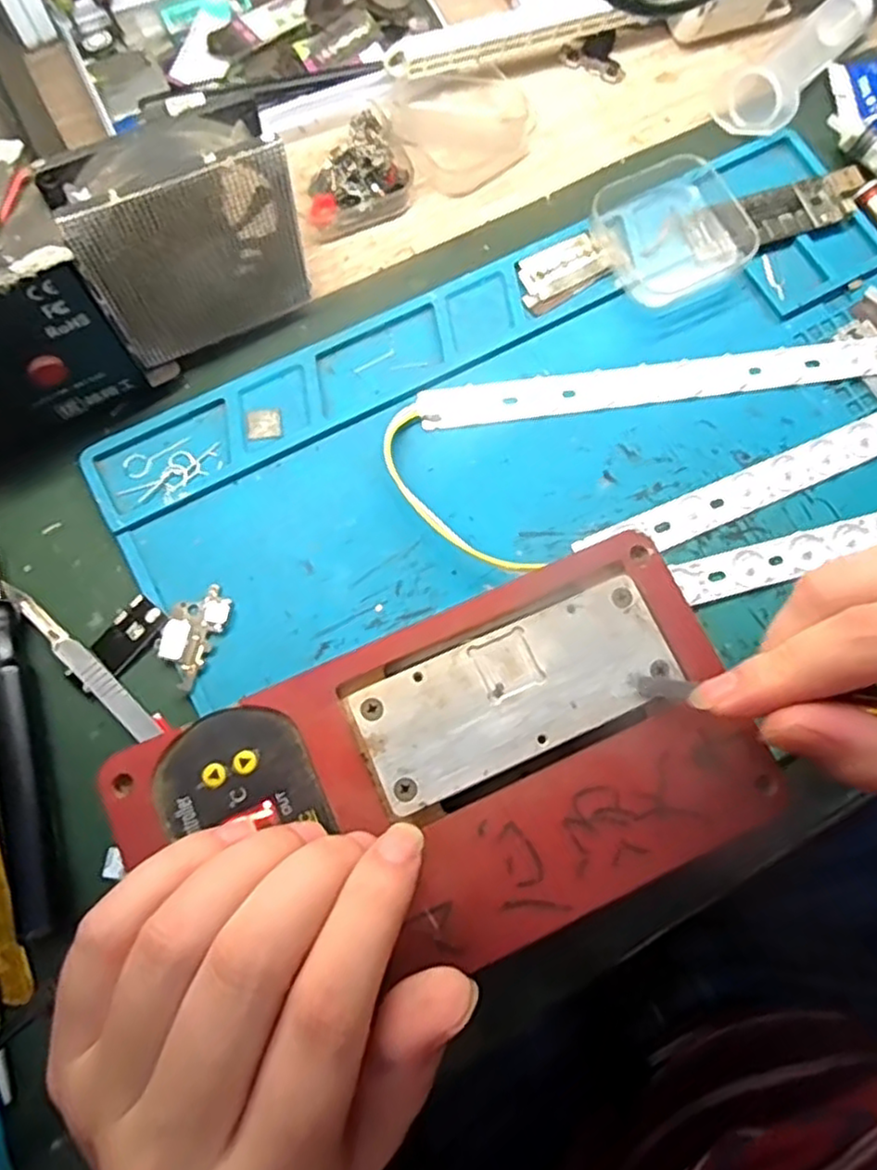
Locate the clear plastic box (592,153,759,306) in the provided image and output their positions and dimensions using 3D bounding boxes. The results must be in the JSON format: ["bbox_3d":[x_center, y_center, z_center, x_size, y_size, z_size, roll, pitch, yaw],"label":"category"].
[{"bbox_3d":[0.107,-0.167,0.321,0.064,0.016,0.067,-26,78,-8],"label":"clear plastic box"}]

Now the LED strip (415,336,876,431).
[{"bbox_3d":[0.100,-0.092,0.309,0.215,0.005,0.020,-8,76,-4],"label":"LED strip"}]

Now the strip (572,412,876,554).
[{"bbox_3d":[0.160,-0.053,0.301,0.210,0.006,0.018,-23,78,-7],"label":"strip"}]

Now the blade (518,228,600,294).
[{"bbox_3d":[0.055,-0.152,0.324,0.040,0.004,0.018,-31,79,-9],"label":"blade"}]

